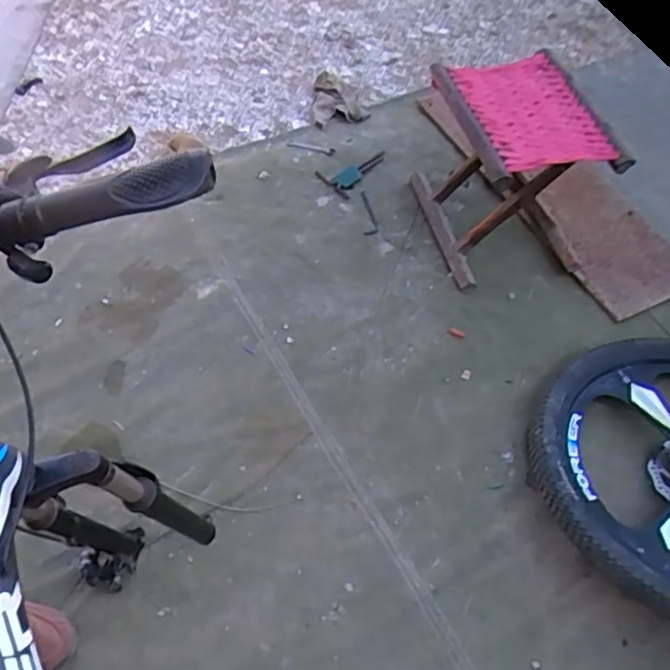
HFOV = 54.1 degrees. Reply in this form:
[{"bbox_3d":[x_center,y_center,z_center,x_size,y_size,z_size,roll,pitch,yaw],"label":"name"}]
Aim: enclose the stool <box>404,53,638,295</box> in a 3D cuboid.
[{"bbox_3d":[0.285,-0.288,1.163,0.201,0.332,0.321,-22,58,-15],"label":"stool"}]

